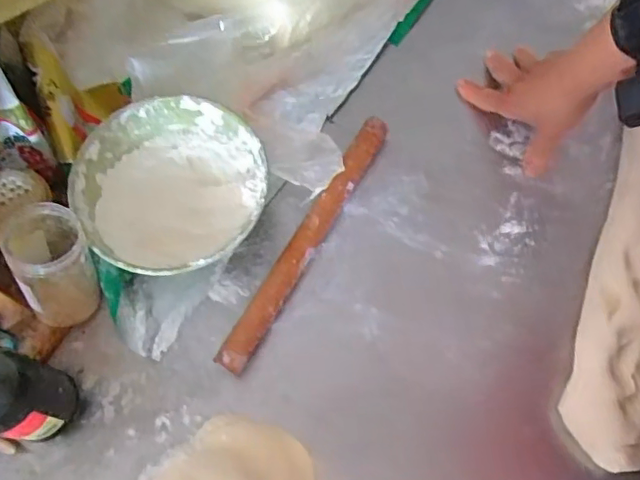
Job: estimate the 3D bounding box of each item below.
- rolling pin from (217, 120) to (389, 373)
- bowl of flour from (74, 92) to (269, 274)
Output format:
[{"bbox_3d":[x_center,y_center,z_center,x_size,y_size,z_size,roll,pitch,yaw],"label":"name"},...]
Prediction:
[{"bbox_3d":[-0.008,-0.004,0.534,0.029,0.028,0.280,26,70,13],"label":"rolling pin"},{"bbox_3d":[-0.130,-0.041,0.528,0.163,0.073,0.164,-1,67,2],"label":"bowl of flour"}]

